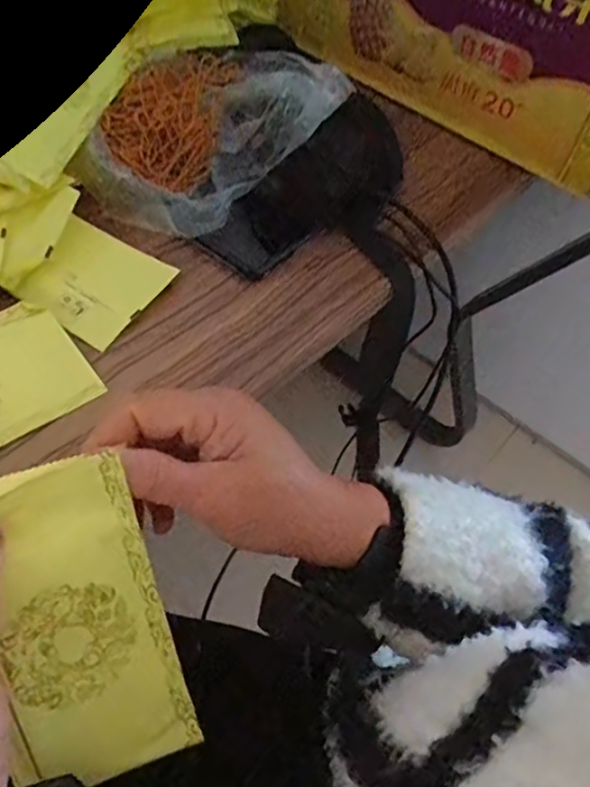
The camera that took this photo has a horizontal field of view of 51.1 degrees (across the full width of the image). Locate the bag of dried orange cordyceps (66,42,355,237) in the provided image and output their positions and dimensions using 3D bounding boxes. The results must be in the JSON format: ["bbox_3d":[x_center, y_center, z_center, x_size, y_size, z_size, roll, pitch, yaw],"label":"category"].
[{"bbox_3d":[-0.056,-0.214,0.486,0.177,0.080,0.188,15,55,8],"label":"bag of dried orange cordyceps"}]

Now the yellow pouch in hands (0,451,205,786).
[{"bbox_3d":[-0.098,0.108,0.277,0.076,0.156,0.014,-18,18,-19],"label":"yellow pouch in hands"}]

